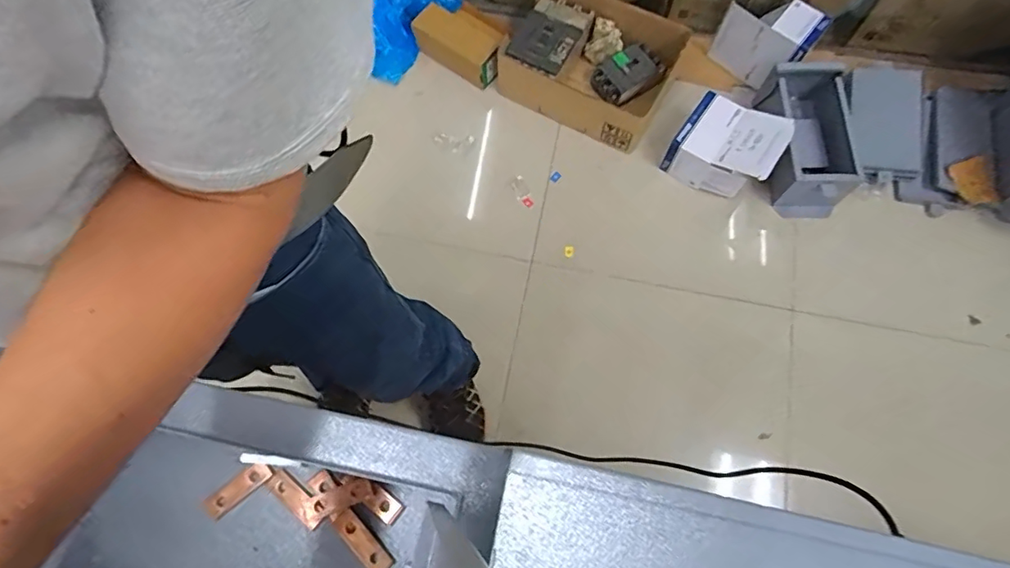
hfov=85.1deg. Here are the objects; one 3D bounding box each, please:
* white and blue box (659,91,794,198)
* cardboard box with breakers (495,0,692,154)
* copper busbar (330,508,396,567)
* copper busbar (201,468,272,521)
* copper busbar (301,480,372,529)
[{"bbox_3d":[0.525,-0.323,1.310,0.218,0.164,0.180,35,74,12],"label":"white and blue box"},{"bbox_3d":[0.207,-0.561,1.407,0.422,0.148,0.313,26,72,9],"label":"cardboard box with breakers"},{"bbox_3d":[-0.122,0.222,0.471,0.022,0.009,0.061,-43,75,-13],"label":"copper busbar"},{"bbox_3d":[-0.238,0.183,0.490,0.062,0.004,0.021,-39,85,-8],"label":"copper busbar"},{"bbox_3d":[-0.149,0.191,0.485,0.061,0.004,0.021,-26,72,-8],"label":"copper busbar"}]

